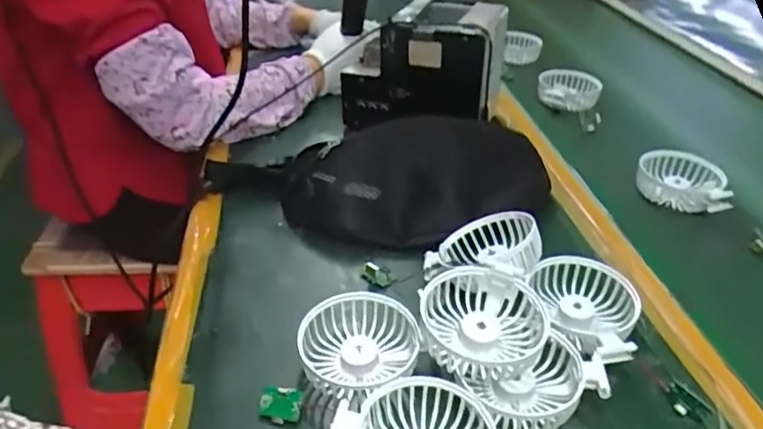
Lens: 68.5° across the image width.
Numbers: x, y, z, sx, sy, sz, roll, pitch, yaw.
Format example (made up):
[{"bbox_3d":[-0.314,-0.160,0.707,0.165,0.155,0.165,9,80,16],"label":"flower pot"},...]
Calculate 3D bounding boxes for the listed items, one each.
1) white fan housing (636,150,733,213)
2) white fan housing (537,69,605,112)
[{"bbox_3d":[0.335,-0.039,0.634,0.091,0.036,0.072,11,36,15],"label":"white fan housing"},{"bbox_3d":[0.275,-0.179,0.830,0.091,0.038,0.094,11,36,15],"label":"white fan housing"}]

